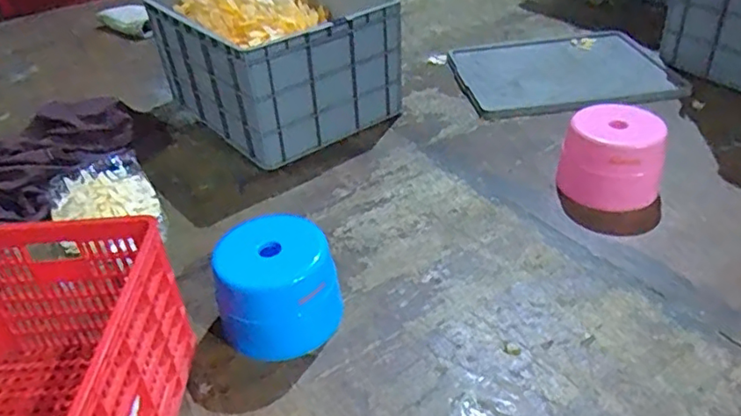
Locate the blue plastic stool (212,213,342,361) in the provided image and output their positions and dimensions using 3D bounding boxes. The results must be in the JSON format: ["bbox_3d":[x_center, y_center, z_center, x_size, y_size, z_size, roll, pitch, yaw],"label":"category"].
[{"bbox_3d":[-0.189,0.161,1.173,0.245,0.190,0.218,-7,37,-2],"label":"blue plastic stool"}]

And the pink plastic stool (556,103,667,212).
[{"bbox_3d":[0.606,-0.133,1.460,0.240,0.205,0.219,13,40,22],"label":"pink plastic stool"}]

